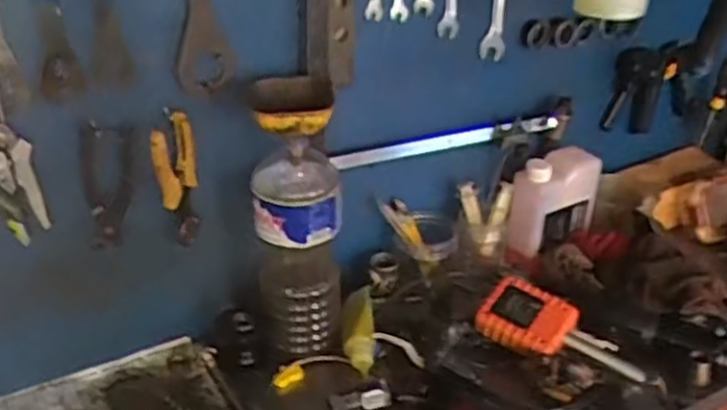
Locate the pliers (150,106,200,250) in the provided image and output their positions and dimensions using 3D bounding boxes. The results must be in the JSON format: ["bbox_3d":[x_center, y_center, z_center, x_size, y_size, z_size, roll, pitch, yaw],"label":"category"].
[{"bbox_3d":[-0.209,-0.021,0.820,0.020,0.172,0.053,12,36,17],"label":"pliers"}]

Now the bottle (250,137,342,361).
[{"bbox_3d":[-0.078,0.067,0.884,0.102,0.277,0.089,-3,27,-5],"label":"bottle"}]

